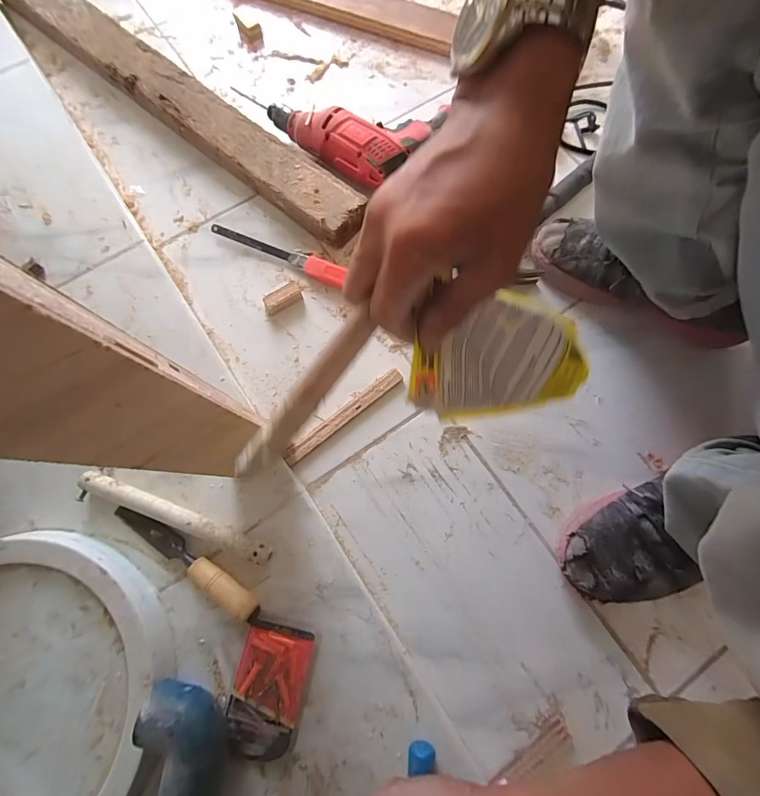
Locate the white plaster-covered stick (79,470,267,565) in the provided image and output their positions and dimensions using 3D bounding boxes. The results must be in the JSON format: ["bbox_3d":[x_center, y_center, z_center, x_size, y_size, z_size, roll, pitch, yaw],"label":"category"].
[{"bbox_3d":[-0.231,0.131,0.401,0.236,0.022,0.023,20,77,5],"label":"white plaster-covered stick"}]

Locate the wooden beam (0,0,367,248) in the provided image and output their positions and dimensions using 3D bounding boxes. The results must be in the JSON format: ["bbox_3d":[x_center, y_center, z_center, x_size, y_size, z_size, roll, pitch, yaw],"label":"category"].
[{"bbox_3d":[-0.328,-0.475,0.556,0.749,0.041,0.087,39,79,7],"label":"wooden beam"}]

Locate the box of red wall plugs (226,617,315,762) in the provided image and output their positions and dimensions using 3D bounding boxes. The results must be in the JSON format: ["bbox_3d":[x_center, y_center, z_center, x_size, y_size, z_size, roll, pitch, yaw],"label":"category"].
[{"bbox_3d":[-0.113,0.297,0.362,0.070,0.012,0.123,11,77,1],"label":"box of red wall plugs"}]

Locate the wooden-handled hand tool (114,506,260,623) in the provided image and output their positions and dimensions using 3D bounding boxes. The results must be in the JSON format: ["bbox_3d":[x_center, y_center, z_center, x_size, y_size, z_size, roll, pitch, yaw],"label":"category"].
[{"bbox_3d":[-0.211,0.173,0.387,0.194,0.025,0.028,31,78,5],"label":"wooden-handled hand tool"}]

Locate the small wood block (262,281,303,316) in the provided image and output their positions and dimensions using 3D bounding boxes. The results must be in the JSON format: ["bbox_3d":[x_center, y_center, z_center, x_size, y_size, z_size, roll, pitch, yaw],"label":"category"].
[{"bbox_3d":[-0.134,-0.137,0.495,0.056,0.019,0.025,-34,81,-8],"label":"small wood block"}]

